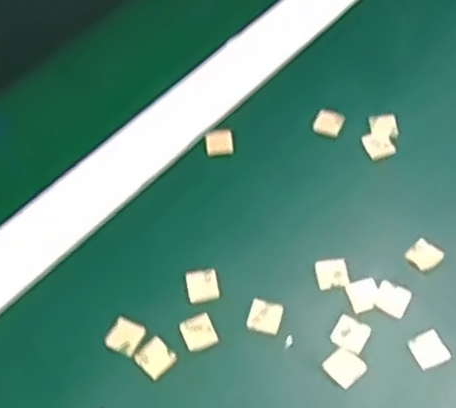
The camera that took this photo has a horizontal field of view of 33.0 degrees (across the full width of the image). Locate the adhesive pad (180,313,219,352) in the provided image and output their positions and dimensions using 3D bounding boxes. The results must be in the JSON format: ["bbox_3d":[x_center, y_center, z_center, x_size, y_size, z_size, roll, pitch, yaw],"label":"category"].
[{"bbox_3d":[-0.015,0.063,0.383,0.016,0.004,0.018,-21,53,-10],"label":"adhesive pad"}]

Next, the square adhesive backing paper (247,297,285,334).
[{"bbox_3d":[0.019,0.055,0.385,0.016,0.004,0.018,10,54,13],"label":"square adhesive backing paper"}]

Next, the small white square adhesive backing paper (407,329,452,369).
[{"bbox_3d":[0.096,0.069,0.368,0.015,0.004,0.017,-22,53,-11],"label":"small white square adhesive backing paper"}]

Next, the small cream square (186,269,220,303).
[{"bbox_3d":[-0.013,0.042,0.400,0.016,0.004,0.018,-10,52,-2],"label":"small cream square"}]

